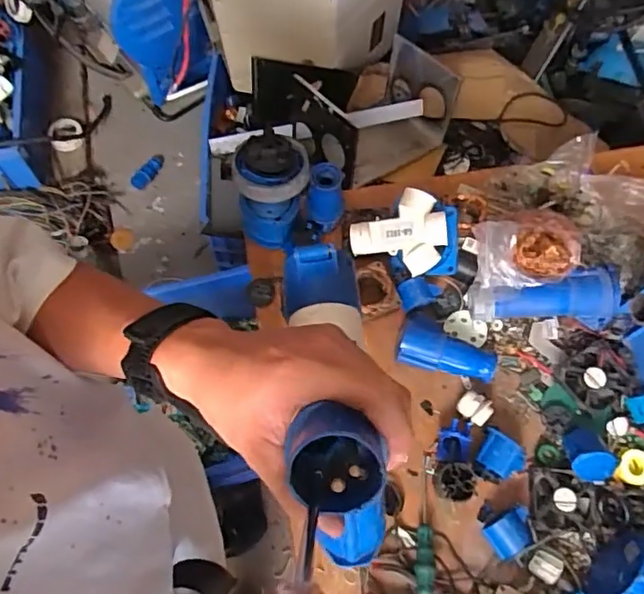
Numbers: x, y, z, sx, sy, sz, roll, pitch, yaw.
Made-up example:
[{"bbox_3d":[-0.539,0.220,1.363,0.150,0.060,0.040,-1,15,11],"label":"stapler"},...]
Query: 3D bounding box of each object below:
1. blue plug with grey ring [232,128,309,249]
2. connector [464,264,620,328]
[{"bbox_3d":[-0.074,-0.162,0.869,0.106,0.166,0.112,6,68,0],"label":"blue plug with grey ring"},{"bbox_3d":[0.324,0.000,0.837,0.211,0.075,0.074,3,68,-1],"label":"connector"}]

